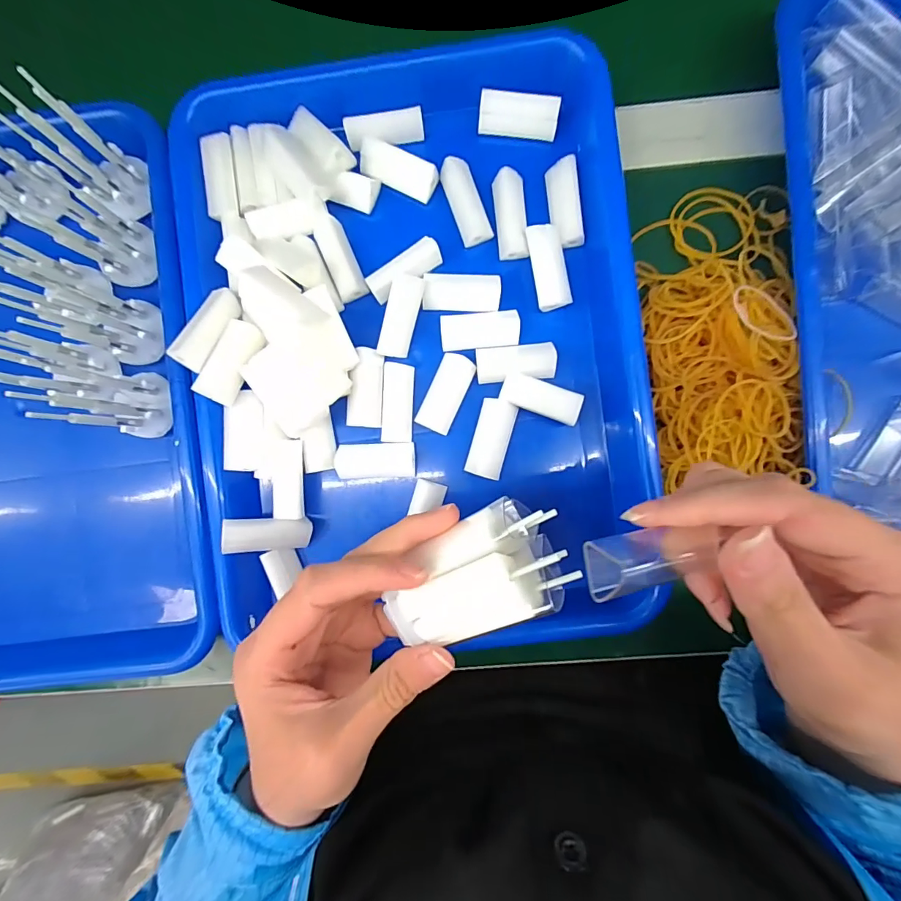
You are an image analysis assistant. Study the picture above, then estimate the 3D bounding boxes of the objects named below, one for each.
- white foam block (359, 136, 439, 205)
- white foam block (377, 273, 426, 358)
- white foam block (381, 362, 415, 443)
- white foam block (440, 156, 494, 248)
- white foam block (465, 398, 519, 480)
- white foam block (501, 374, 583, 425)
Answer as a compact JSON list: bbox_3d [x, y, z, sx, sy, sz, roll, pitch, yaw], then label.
[{"bbox_3d":[-0.031,-0.165,0.255,0.045,0.013,0.018,26,90,2],"label":"white foam block"},{"bbox_3d":[-0.028,-0.076,0.246,0.015,0.014,0.045,18,108,3],"label":"white foam block"},{"bbox_3d":[-0.031,-0.028,0.253,0.016,0.011,0.046,2,89,2],"label":"white foam block"},{"bbox_3d":[0.009,-0.144,0.251,0.018,0.013,0.045,-20,88,2],"label":"white foam block"},{"bbox_3d":[0.024,-0.007,0.253,0.021,0.008,0.045,16,90,2],"label":"white foam block"},{"bbox_3d":[0.052,-0.030,0.249,0.046,0.007,0.018,20,90,2],"label":"white foam block"}]

